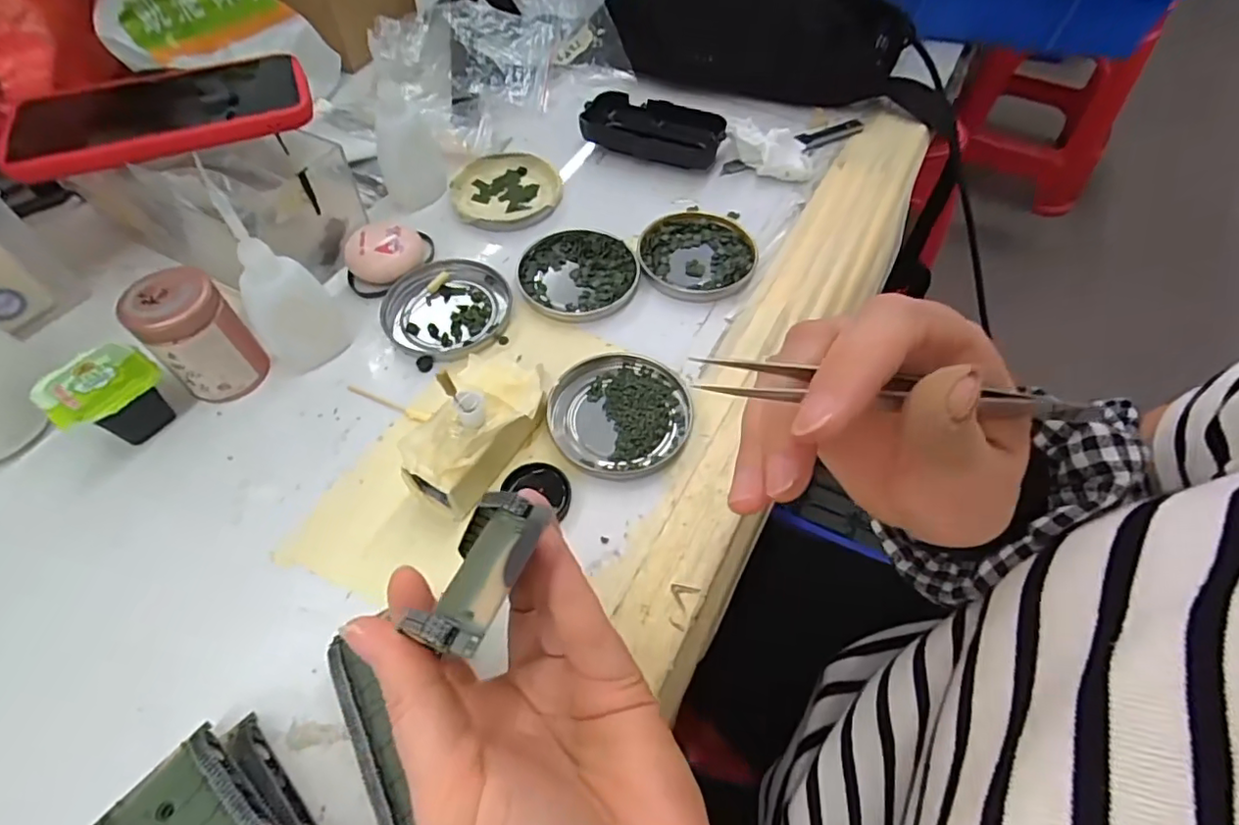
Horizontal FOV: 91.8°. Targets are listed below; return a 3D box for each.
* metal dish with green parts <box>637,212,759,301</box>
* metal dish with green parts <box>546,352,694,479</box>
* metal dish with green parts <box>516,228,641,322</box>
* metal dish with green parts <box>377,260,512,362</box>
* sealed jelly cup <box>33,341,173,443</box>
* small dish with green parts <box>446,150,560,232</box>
[{"bbox_3d":[0.052,-0.107,0.407,0.076,0.008,0.078,0,56,0],"label":"metal dish with green parts"},{"bbox_3d":[0.001,-0.001,0.335,0.076,0.016,0.076,0,56,0],"label":"metal dish with green parts"},{"bbox_3d":[-0.027,-0.092,0.398,0.078,0.010,0.074,-6,56,-4],"label":"metal dish with green parts"},{"bbox_3d":[-0.110,-0.067,0.383,0.076,0.010,0.078,34,62,20],"label":"metal dish with green parts"},{"bbox_3d":[-0.270,-0.006,0.324,0.044,0.039,0.048,29,61,18],"label":"sealed jelly cup"},{"bbox_3d":[-0.084,-0.165,0.447,0.078,0.012,0.075,0,56,0],"label":"small dish with green parts"}]

